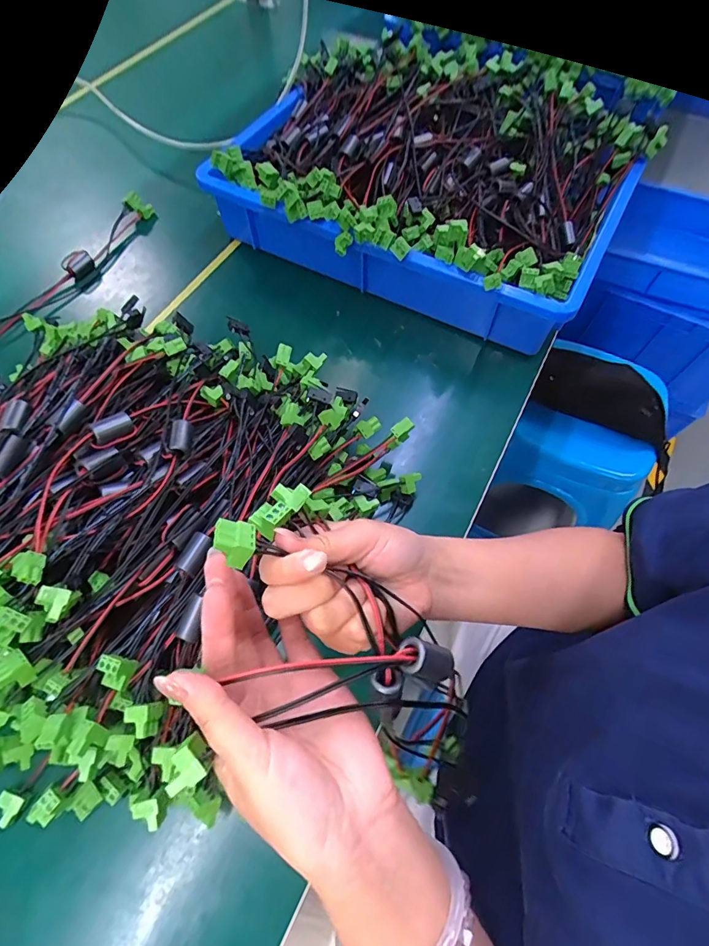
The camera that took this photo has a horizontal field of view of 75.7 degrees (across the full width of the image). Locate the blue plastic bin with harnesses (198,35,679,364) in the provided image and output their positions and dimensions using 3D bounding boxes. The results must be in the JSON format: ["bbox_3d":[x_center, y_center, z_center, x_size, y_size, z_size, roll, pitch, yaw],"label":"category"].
[{"bbox_3d":[0.069,-0.322,0.507,0.410,0.117,0.302,24,66,12],"label":"blue plastic bin with harnesses"}]

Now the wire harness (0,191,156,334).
[{"bbox_3d":[-0.351,-0.229,0.517,0.082,0.020,0.303,36,69,17],"label":"wire harness"}]

